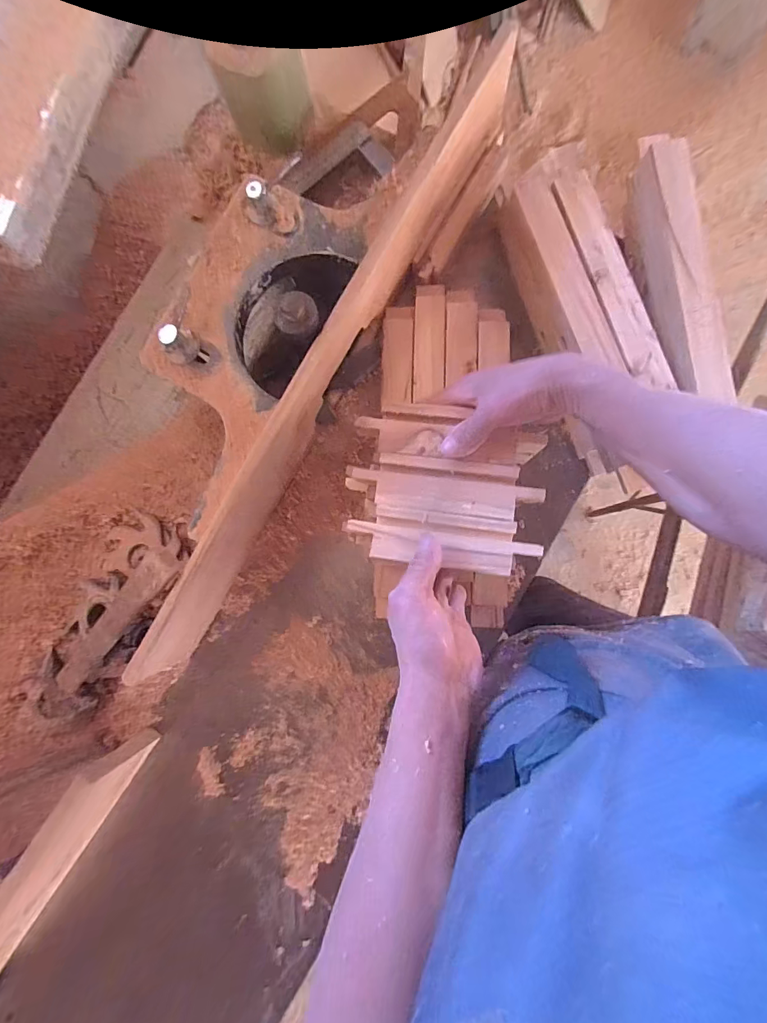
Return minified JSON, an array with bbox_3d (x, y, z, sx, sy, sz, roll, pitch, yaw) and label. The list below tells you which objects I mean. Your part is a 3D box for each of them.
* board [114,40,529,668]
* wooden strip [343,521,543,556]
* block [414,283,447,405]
[{"bbox_3d":[-0.059,-0.172,0.513,0.033,0.122,0.832,31,88,6],"label":"board"},{"bbox_3d":[0.053,0.025,0.400,0.181,0.008,0.012,7,87,4],"label":"wooden strip"},{"bbox_3d":[0.058,-0.212,0.537,0.038,0.017,0.155,1,86,6],"label":"block"}]

